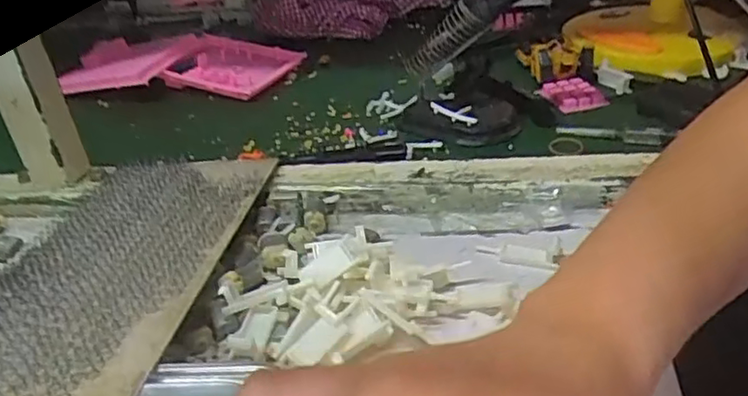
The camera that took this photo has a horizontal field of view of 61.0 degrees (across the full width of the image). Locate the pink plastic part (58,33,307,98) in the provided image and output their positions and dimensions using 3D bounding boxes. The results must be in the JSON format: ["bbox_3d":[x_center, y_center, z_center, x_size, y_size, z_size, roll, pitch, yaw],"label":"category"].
[{"bbox_3d":[-0.237,-0.165,0.794,0.280,0.036,0.141,-3,32,5],"label":"pink plastic part"}]

